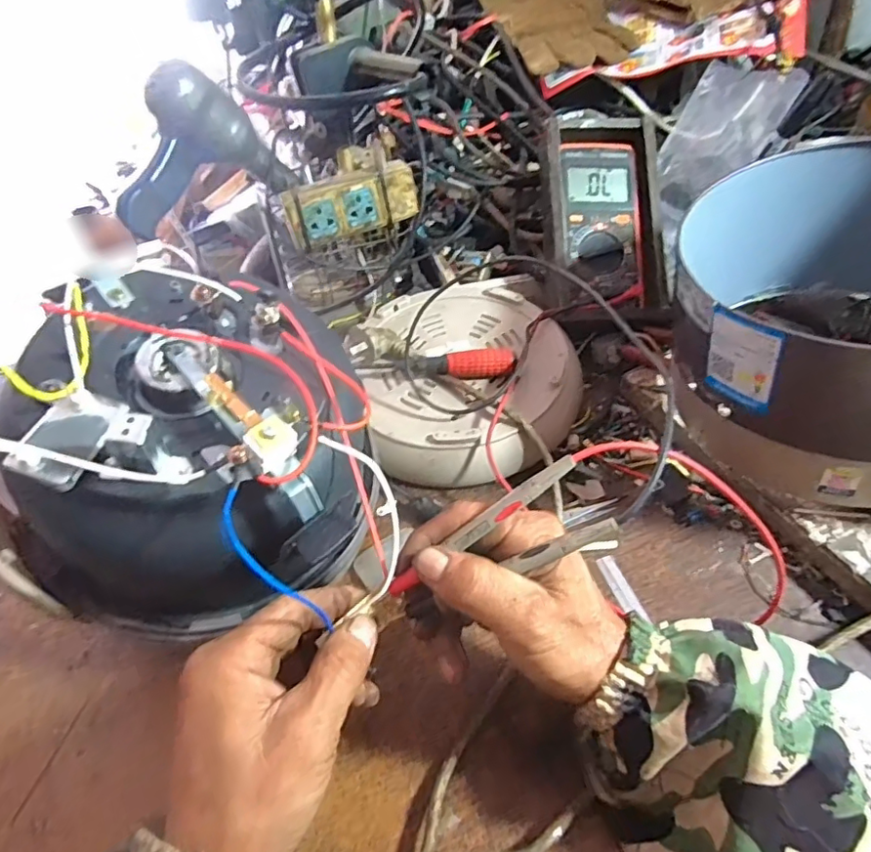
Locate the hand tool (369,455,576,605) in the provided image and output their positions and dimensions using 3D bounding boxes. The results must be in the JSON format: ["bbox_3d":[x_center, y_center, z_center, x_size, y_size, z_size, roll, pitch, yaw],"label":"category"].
[{"bbox_3d":[0.017,0.054,0.284,0.125,0.007,0.010,-38,46,11],"label":"hand tool"}]

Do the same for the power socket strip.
[{"bbox_3d":[-0.086,-0.228,0.581,0.134,0.056,0.029,-18,46,-11],"label":"power socket strip"}]

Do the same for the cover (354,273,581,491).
[{"bbox_3d":[0.029,-0.049,0.509,0.191,0.055,0.221,-11,45,-5],"label":"cover"}]

